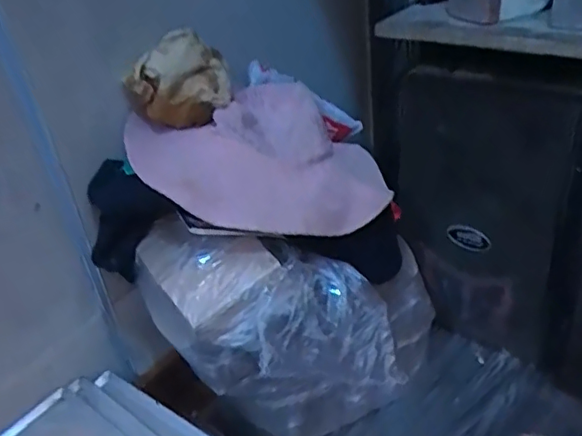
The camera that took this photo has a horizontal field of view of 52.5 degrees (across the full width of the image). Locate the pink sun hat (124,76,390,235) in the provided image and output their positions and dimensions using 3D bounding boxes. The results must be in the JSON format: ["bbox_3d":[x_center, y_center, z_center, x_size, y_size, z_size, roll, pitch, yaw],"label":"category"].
[{"bbox_3d":[-0.037,-0.069,0.732,0.299,0.115,0.222,-14,32,-9],"label":"pink sun hat"}]

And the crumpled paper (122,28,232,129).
[{"bbox_3d":[-0.135,-0.161,0.713,0.125,0.102,0.057,-16,32,-12],"label":"crumpled paper"}]

